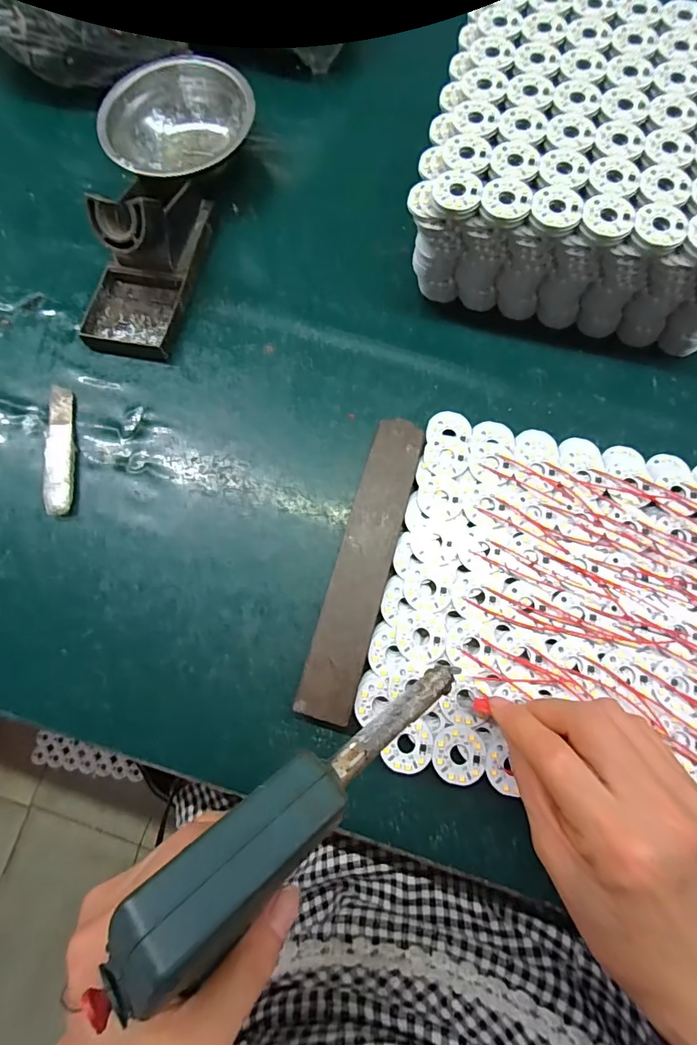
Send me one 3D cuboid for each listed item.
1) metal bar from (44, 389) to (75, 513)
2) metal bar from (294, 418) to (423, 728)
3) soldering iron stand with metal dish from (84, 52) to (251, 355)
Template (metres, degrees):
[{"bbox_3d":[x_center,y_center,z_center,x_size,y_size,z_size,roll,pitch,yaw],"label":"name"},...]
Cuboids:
[{"bbox_3d":[-0.216,-0.056,0.344,0.019,0.004,0.106,-10,74,-1],"label":"metal bar"},{"bbox_3d":[0.011,0.025,0.302,0.034,0.017,0.198,15,76,6],"label":"metal bar"},{"bbox_3d":[-0.146,-0.264,0.376,0.121,0.064,0.266,3,74,2],"label":"soldering iron stand with metal dish"}]

